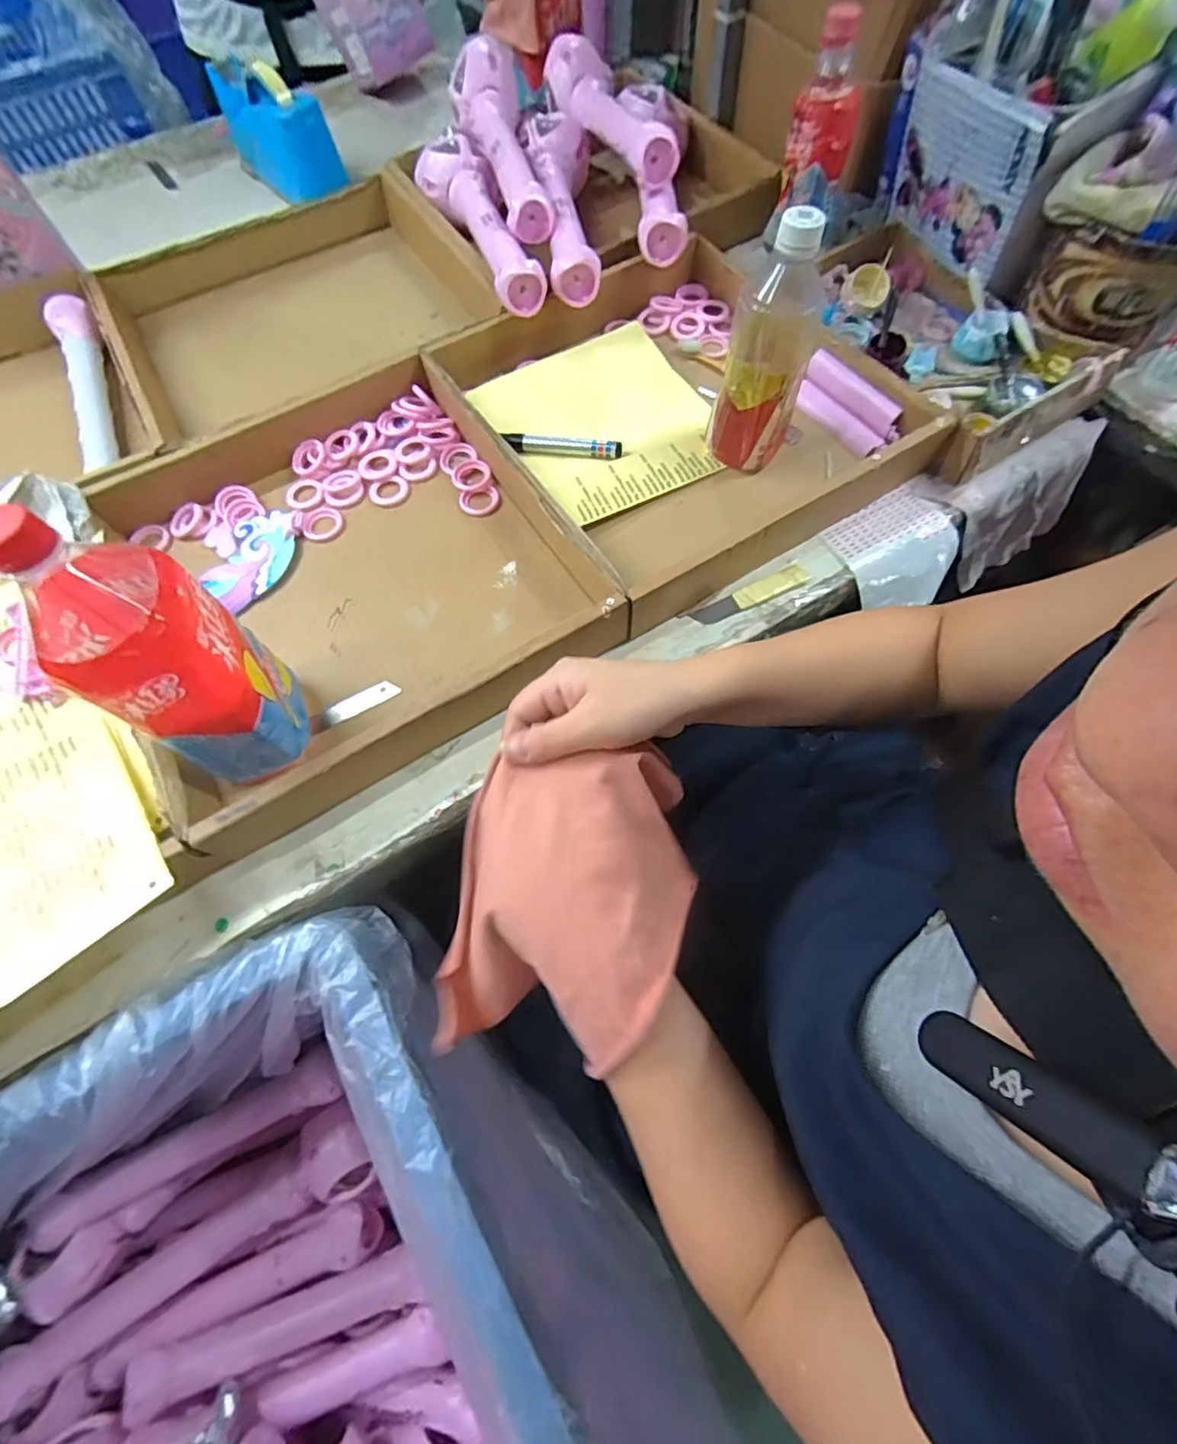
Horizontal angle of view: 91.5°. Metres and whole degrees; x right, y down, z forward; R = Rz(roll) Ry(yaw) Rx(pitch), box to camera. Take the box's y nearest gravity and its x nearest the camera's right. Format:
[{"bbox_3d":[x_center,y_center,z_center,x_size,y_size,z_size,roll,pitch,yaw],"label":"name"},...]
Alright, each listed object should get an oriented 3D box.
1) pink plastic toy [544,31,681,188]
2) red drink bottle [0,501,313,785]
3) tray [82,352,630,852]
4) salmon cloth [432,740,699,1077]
[{"bbox_3d":[0.033,-0.688,0.641,0.078,0.053,0.295,-21,67,-7],"label":"pink plastic toy"},{"bbox_3d":[-0.256,-0.038,0.360,0.071,0.218,0.089,-22,67,-7],"label":"red drink bottle"},{"bbox_3d":[-0.209,-0.137,0.493,0.346,0.054,0.368,-30,68,-10],"label":"tray"},{"bbox_3d":[-0.012,0.106,0.348,0.138,0.096,0.171,13,68,8],"label":"salmon cloth"}]

